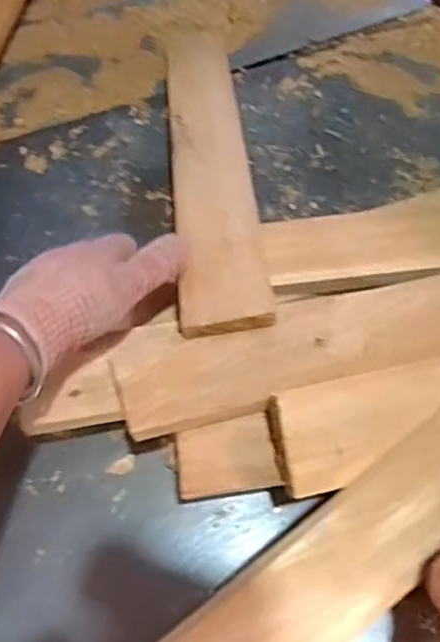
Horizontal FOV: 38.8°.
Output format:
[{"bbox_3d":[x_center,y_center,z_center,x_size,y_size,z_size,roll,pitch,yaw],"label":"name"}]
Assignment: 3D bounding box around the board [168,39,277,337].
[{"bbox_3d":[-0.010,-0.164,0.595,0.070,0.018,0.454,-5,48,-1],"label":"board"}]

